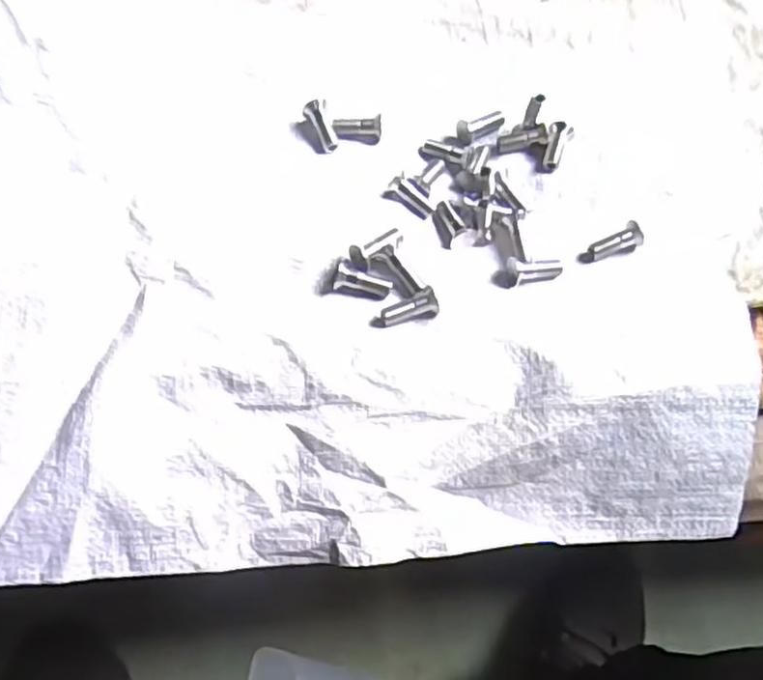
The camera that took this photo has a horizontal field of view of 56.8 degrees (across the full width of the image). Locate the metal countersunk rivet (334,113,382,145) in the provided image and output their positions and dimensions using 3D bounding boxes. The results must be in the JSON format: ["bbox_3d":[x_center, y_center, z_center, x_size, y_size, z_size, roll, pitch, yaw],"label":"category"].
[{"bbox_3d":[-0.016,-0.145,0.483,0.032,0.016,0.011,-1,65,-3],"label":"metal countersunk rivet"}]

